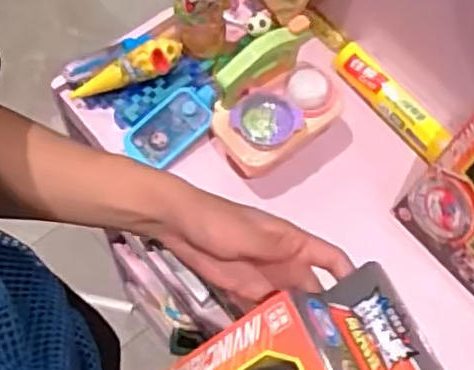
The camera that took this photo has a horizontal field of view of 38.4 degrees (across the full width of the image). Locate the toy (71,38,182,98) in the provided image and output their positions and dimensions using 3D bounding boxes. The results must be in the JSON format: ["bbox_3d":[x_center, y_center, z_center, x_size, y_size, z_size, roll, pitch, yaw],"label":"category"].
[{"bbox_3d":[-0.131,-0.134,0.806,0.137,0.035,0.031,-23,68,6],"label":"toy"}]

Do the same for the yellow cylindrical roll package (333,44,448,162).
[{"bbox_3d":[0.185,-0.102,0.822,0.035,0.028,0.174,-37,73,-17],"label":"yellow cylindrical roll package"}]

